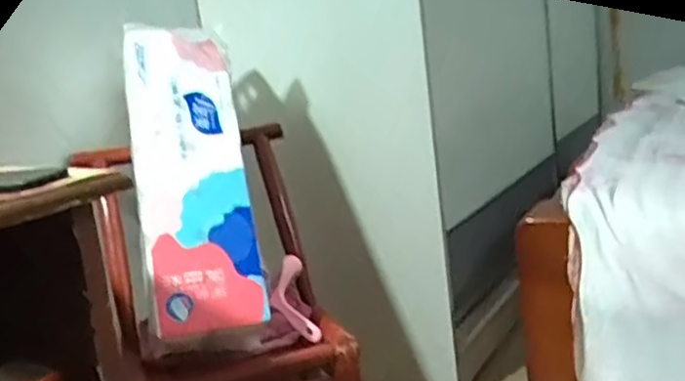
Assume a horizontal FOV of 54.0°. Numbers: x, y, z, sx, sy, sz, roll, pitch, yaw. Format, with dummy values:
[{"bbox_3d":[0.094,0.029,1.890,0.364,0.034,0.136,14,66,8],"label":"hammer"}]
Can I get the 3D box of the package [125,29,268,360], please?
[{"bbox_3d":[-0.255,-0.015,1.141,0.182,0.539,0.135,-8,-16,-9],"label":"package"}]

